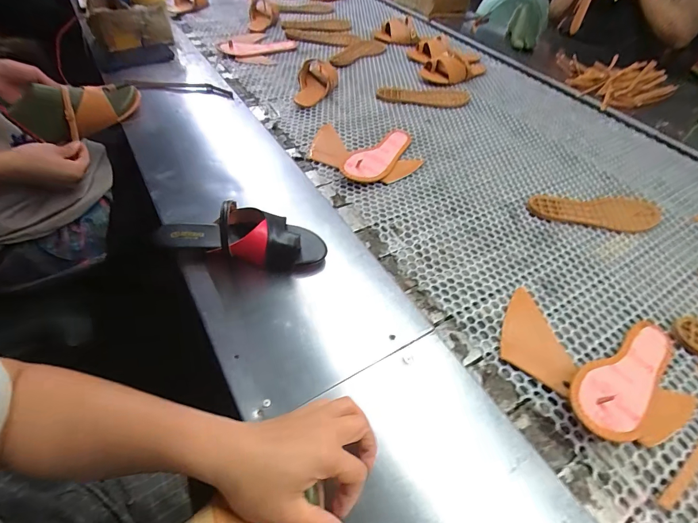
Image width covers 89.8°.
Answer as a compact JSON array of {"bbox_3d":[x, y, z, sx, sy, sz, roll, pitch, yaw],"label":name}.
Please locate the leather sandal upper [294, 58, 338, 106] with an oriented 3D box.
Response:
[{"bbox_3d":[-0.078,-0.432,0.851,0.091,0.049,0.187,3,50,-1],"label":"leather sandal upper"}]

